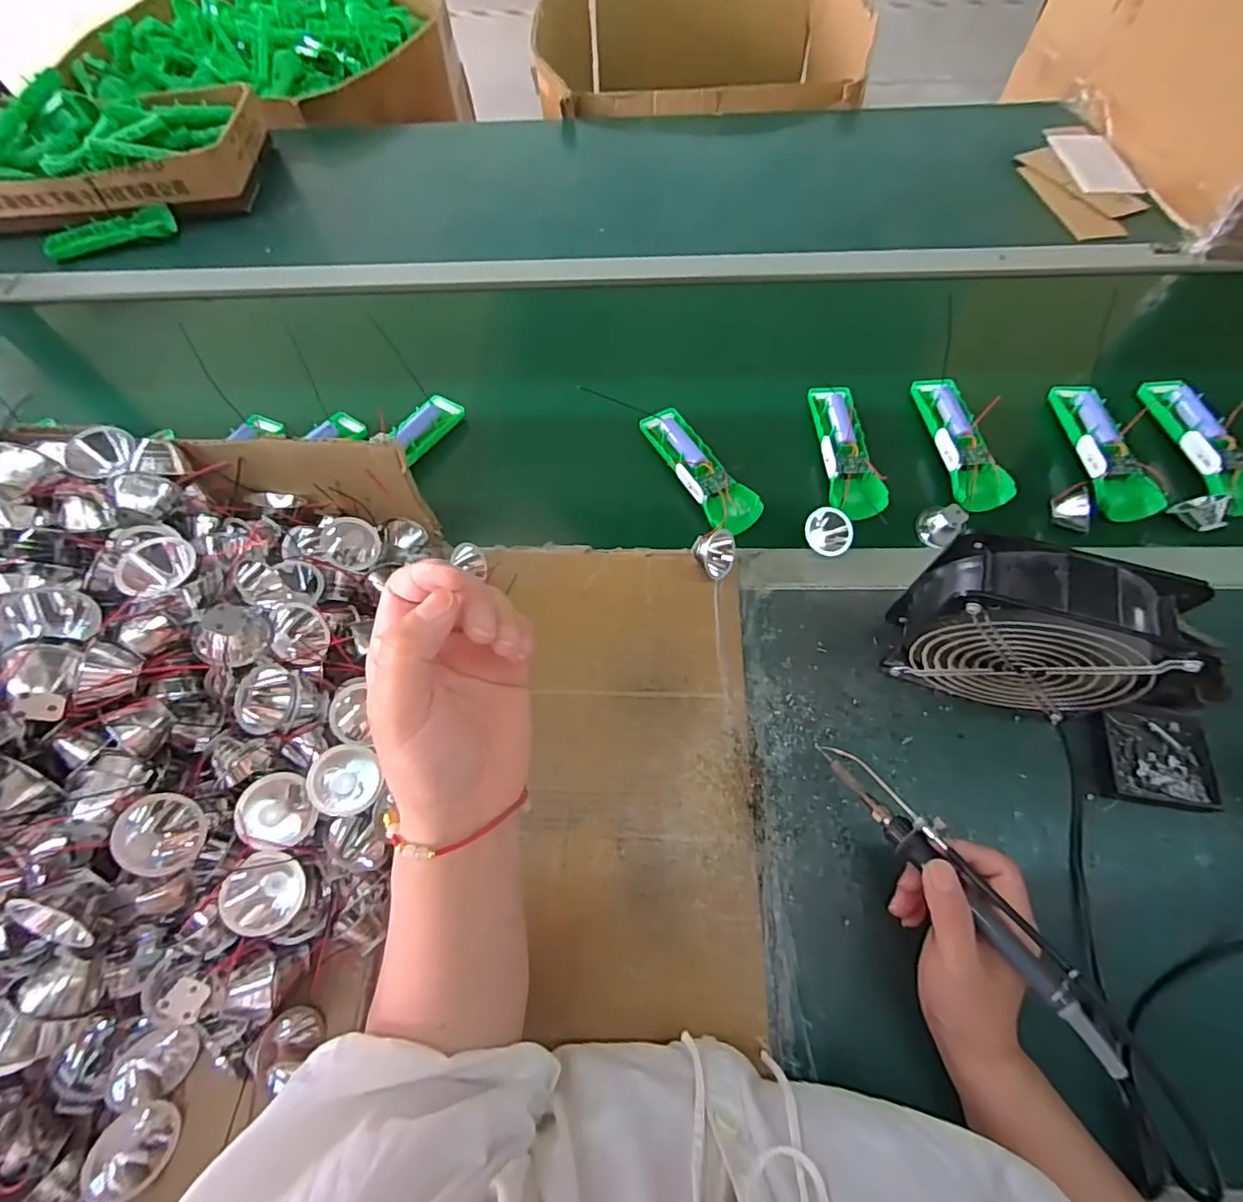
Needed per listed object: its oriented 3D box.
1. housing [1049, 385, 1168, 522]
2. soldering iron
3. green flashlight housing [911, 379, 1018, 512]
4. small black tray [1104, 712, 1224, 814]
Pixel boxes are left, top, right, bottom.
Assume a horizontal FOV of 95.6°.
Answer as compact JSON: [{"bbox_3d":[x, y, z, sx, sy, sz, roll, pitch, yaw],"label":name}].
[{"bbox_3d":[0.470,-0.150,0.549,0.052,0.034,0.162,1,64,3],"label":"housing"},{"bbox_3d":[0.194,0.160,0.335,0.021,0.028,0.200,-28,44,-11],"label":"soldering iron"},{"bbox_3d":[0.339,-0.160,0.567,0.054,0.036,0.161,-2,64,2],"label":"green flashlight housing"},{"bbox_3d":[0.400,0.117,0.417,0.065,0.012,0.068,5,65,5],"label":"small black tray"}]

